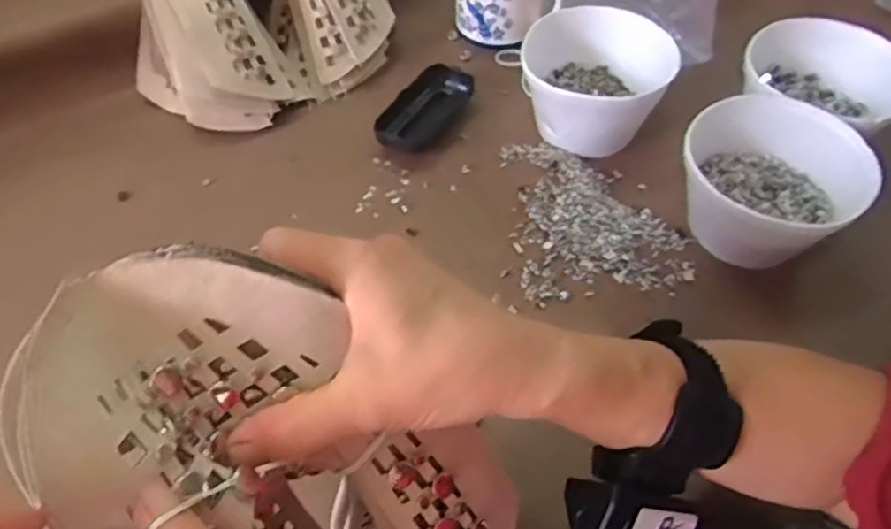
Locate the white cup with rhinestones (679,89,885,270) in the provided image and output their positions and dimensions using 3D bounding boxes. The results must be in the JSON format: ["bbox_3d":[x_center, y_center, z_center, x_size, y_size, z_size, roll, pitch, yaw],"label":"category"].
[{"bbox_3d":[0.245,-0.059,0.535,0.116,0.081,0.125,0,53,1],"label":"white cup with rhinestones"}]

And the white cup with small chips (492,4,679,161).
[{"bbox_3d":[0.126,-0.169,0.619,0.145,0.080,0.153,0,53,1],"label":"white cup with small chips"}]

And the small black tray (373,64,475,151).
[{"bbox_3d":[-0.021,-0.143,0.640,0.056,0.027,0.118,26,57,19],"label":"small black tray"}]

